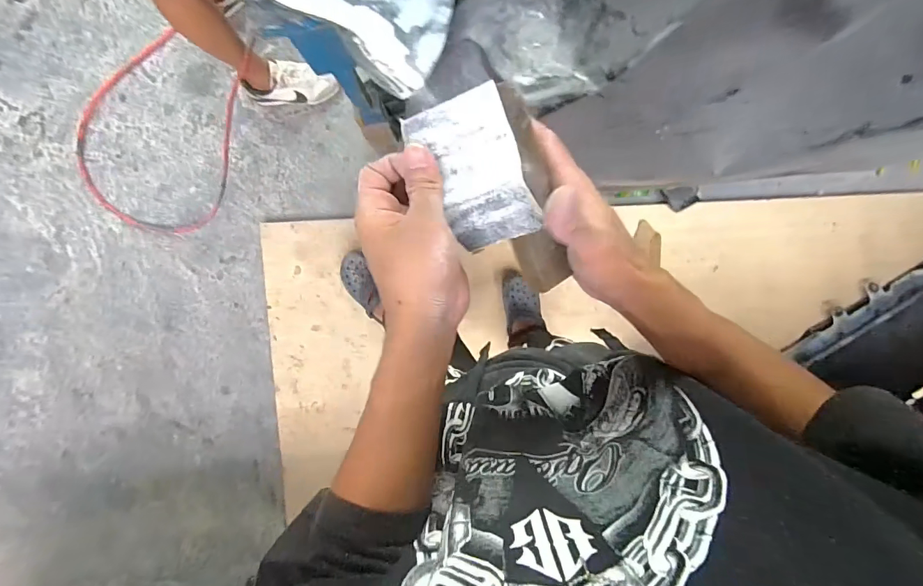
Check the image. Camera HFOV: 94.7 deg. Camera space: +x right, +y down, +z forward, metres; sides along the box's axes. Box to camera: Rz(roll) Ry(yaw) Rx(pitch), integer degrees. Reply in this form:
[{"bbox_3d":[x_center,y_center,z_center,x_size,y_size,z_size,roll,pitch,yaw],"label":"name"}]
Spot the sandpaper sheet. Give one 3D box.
[{"bbox_3d":[0.009,-0.083,0.290,0.065,0.021,0.101,-20,95,24],"label":"sandpaper sheet"}]

